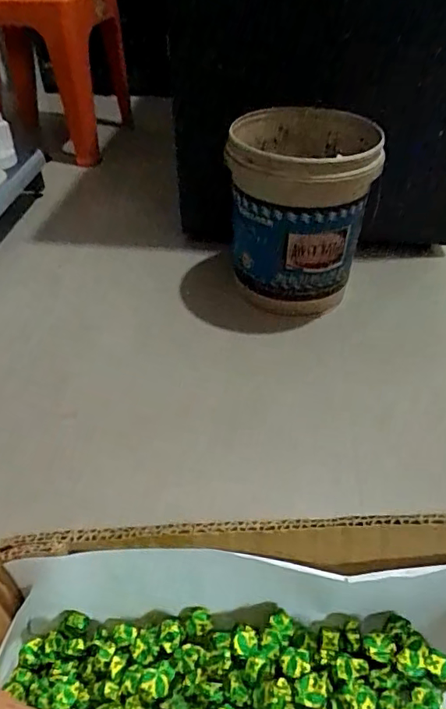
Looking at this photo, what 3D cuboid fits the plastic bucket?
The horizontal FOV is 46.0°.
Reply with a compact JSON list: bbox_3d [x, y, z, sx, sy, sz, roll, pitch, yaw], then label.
[{"bbox_3d":[0.141,-0.269,0.998,0.253,0.318,0.243,7,42,8],"label":"plastic bucket"}]

